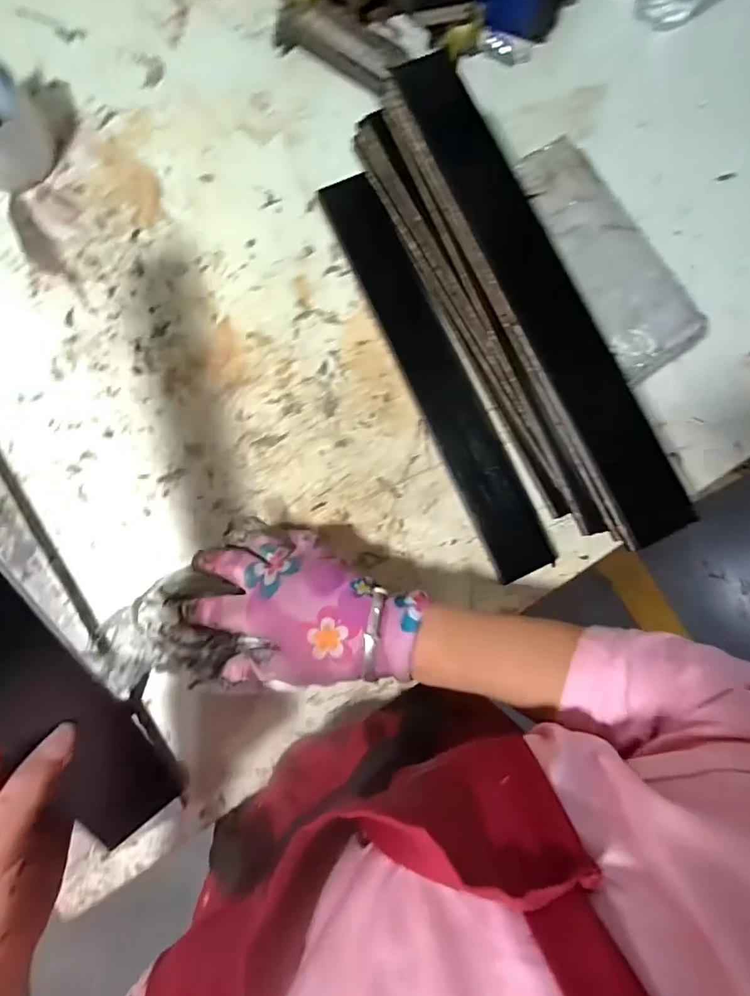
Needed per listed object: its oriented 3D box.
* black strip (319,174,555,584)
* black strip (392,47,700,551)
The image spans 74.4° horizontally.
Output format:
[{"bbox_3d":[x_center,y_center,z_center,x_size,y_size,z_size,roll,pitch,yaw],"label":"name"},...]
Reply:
[{"bbox_3d":[0.057,-0.114,0.447,0.055,0.022,0.390,-23,86,-6],"label":"black strip"},{"bbox_3d":[0.119,-0.153,0.365,0.055,0.020,0.392,-24,86,-6],"label":"black strip"}]

